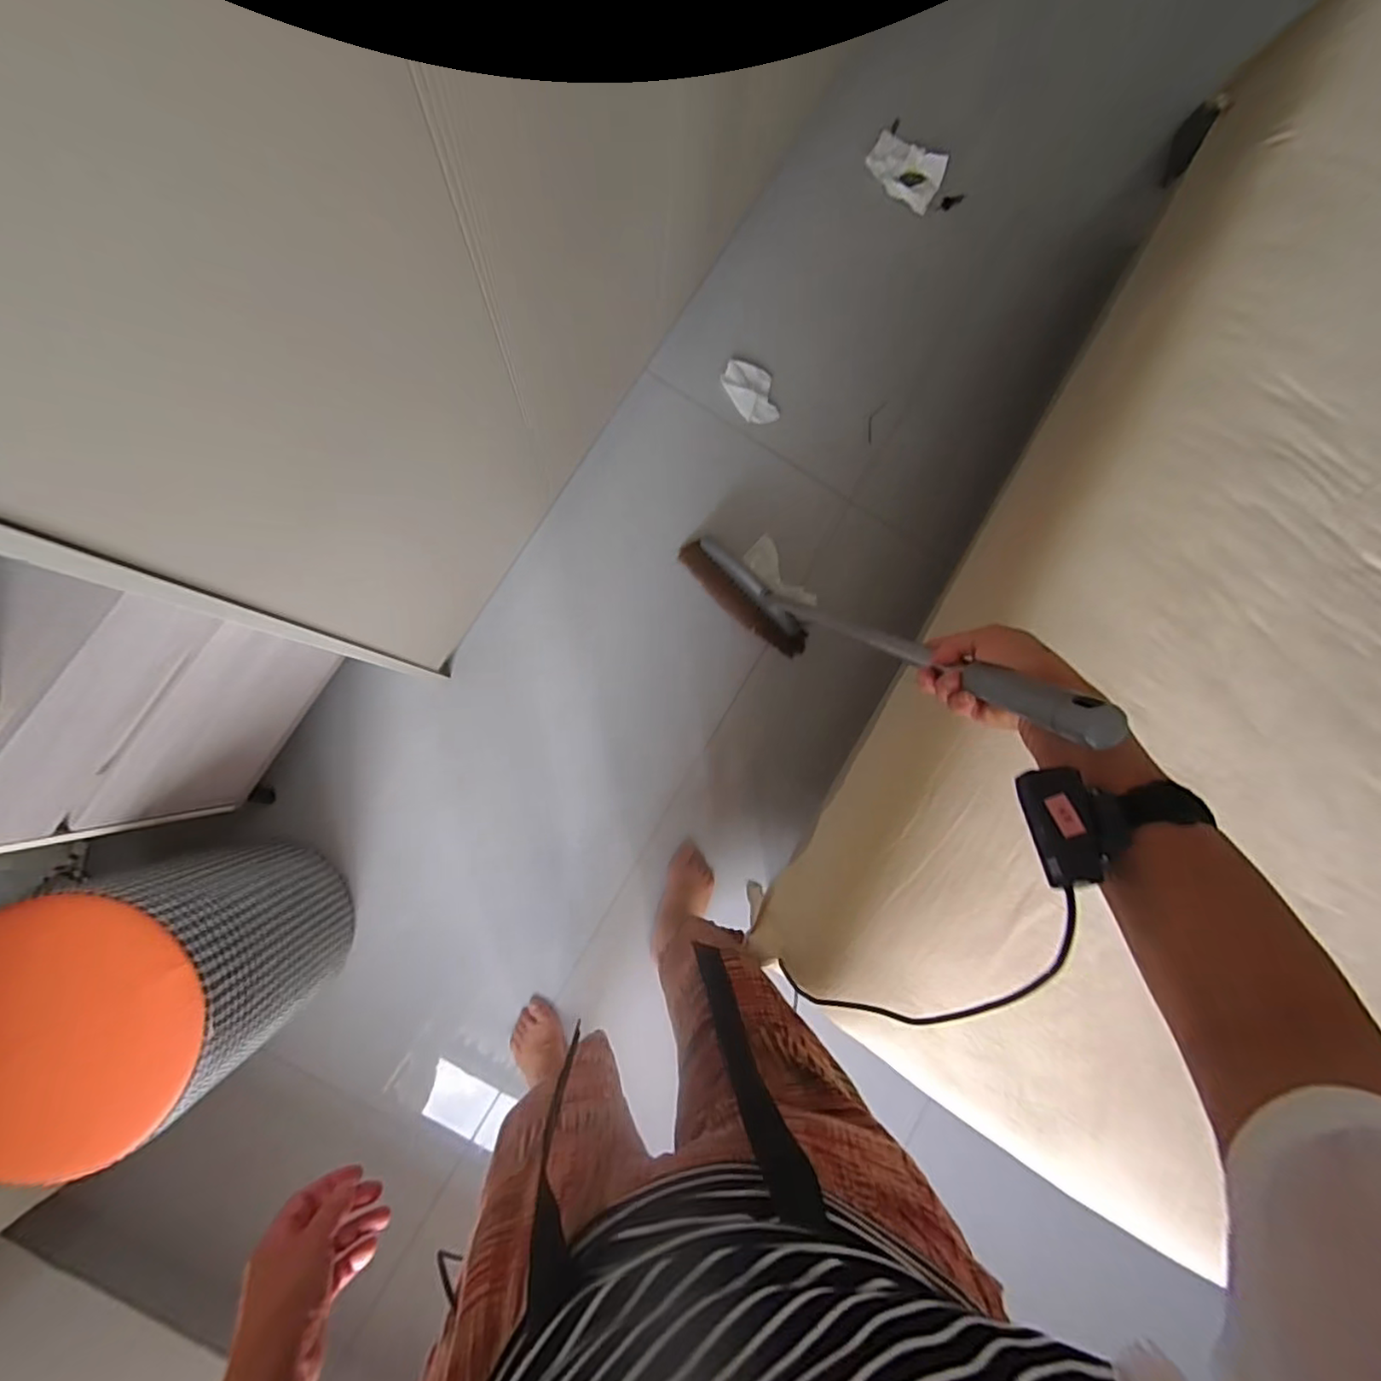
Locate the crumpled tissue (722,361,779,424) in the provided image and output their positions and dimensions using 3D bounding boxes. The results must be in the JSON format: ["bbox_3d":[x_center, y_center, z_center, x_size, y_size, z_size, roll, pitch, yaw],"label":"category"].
[{"bbox_3d":[0.127,-0.646,1.297,0.113,0.016,0.141,-10,87,-6],"label":"crumpled tissue"}]

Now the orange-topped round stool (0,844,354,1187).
[{"bbox_3d":[-0.775,0.411,0.901,0.317,0.414,0.283,-9,87,-6],"label":"orange-topped round stool"}]

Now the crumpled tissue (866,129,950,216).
[{"bbox_3d":[0.497,-1.204,1.386,0.177,0.025,0.133,29,89,2],"label":"crumpled tissue"}]

